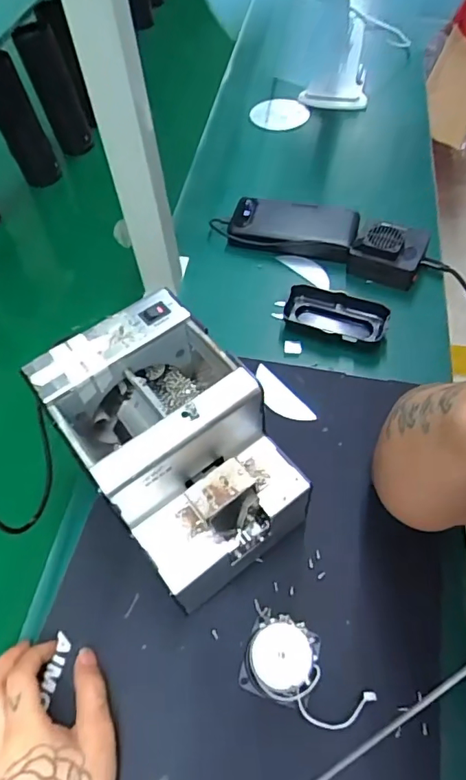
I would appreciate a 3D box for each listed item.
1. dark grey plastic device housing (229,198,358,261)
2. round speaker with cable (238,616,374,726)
[{"bbox_3d":[0.076,-0.205,0.631,0.152,0.032,0.079,14,54,11],"label":"dark grey plastic device housing"},{"bbox_3d":[0.052,0.196,0.354,0.090,0.029,0.055,20,56,15],"label":"round speaker with cable"}]

